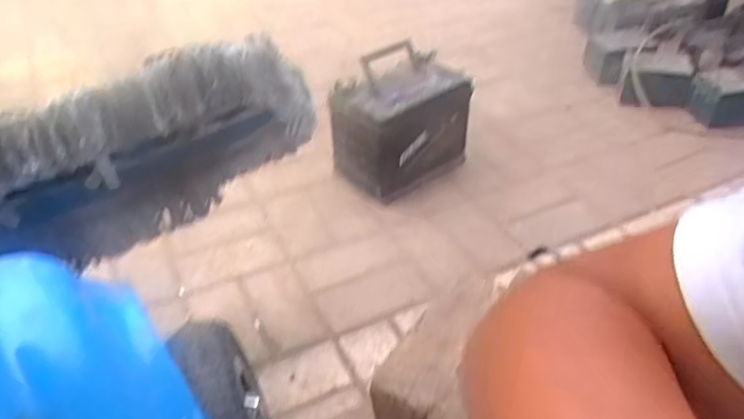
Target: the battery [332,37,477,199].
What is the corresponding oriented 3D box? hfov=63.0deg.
[{"bbox_3d":[0.056,-0.192,1.243,0.260,0.267,0.168,-25,45,-26],"label":"battery"}]

